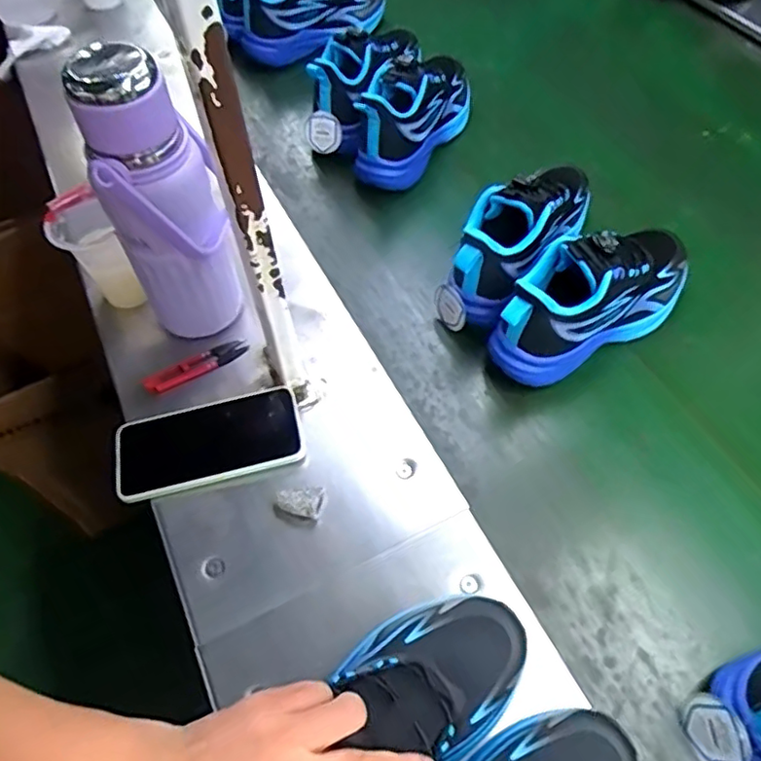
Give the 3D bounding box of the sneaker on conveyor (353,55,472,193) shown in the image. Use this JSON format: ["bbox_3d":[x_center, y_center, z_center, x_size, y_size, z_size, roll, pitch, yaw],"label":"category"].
[{"bbox_3d":[0.047,-0.348,0.778,0.083,0.118,0.239,25,57,17],"label":"sneaker on conveyor"}]

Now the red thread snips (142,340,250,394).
[{"bbox_3d":[-0.178,-0.015,0.587,0.101,0.011,0.020,-23,57,-17],"label":"red thread snips"}]

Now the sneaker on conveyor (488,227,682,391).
[{"bbox_3d":[0.210,-0.082,0.582,0.238,0.123,0.081,-28,59,-20],"label":"sneaker on conveyor"}]

